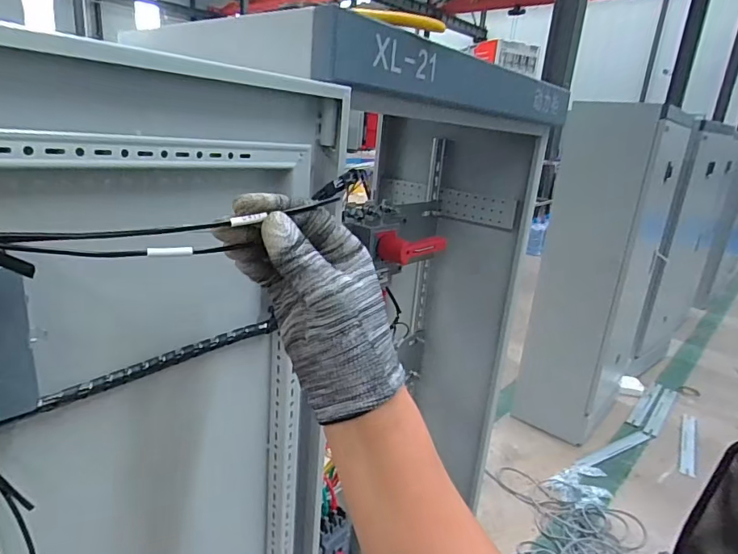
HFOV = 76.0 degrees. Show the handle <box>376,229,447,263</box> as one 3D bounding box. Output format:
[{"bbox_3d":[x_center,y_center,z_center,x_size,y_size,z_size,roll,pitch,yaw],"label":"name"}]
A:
[{"bbox_3d":[0.075,-0.054,0.784,0.131,0.045,0.049,-12,25,-42],"label":"handle"}]

